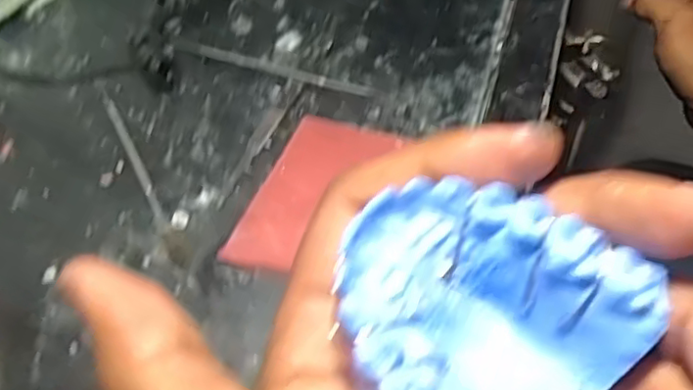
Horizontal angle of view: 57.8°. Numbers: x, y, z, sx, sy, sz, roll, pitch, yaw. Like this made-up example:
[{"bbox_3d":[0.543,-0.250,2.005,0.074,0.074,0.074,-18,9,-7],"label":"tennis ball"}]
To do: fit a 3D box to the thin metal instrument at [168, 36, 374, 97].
[{"bbox_3d":[-0.049,-0.078,0.377,0.138,0.006,0.010,17,57,17],"label":"thin metal instrument"}]

